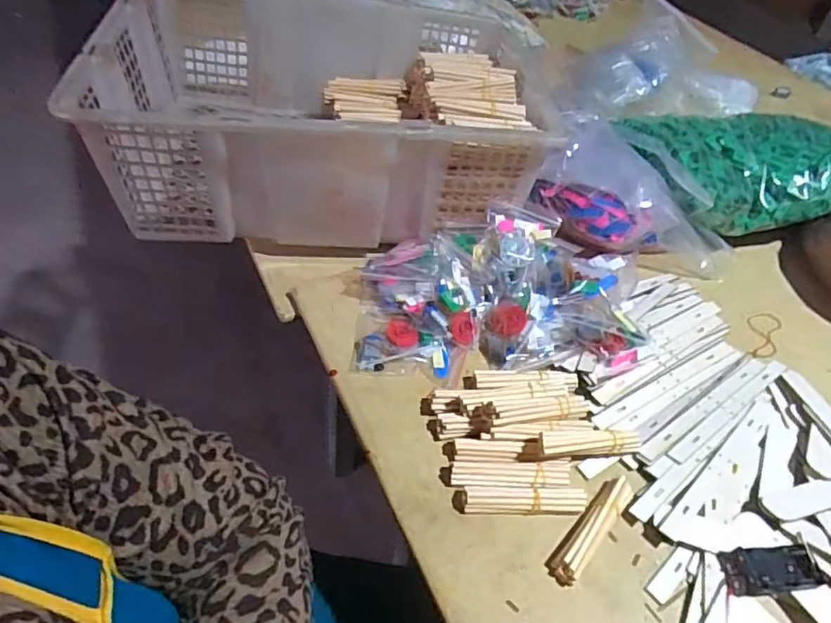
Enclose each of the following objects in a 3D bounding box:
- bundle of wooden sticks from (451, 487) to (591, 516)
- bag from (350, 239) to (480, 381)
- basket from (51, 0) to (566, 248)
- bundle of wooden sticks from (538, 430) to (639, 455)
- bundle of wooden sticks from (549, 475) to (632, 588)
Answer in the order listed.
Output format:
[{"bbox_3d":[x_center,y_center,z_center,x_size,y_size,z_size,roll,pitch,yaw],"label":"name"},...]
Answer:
[{"bbox_3d":[0.087,0.155,0.460,0.109,0.013,0.020,2,48,-5],"label":"bundle of wooden sticks"},{"bbox_3d":[0.004,-0.018,0.581,0.130,0.050,0.165,3,48,-4],"label":"bag"},{"bbox_3d":[-0.103,-0.264,0.690,0.467,0.147,0.393,0,49,-7],"label":"basket"},{"bbox_3d":[0.155,0.115,0.492,0.106,0.019,0.020,4,47,-20],"label":"bundle of wooden sticks"},{"bbox_3d":[0.145,0.175,0.452,0.022,0.016,0.103,37,54,24],"label":"bundle of wooden sticks"}]

